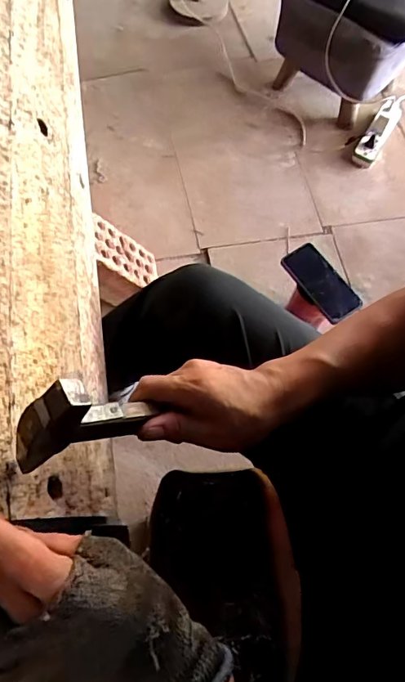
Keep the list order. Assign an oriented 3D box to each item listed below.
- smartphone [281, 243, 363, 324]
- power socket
[{"bbox_3d":[0.226,-0.114,0.926,0.080,0.016,0.159,-33,72,-12],"label":"smartphone"},{"bbox_3d":[0.454,-0.538,1.243,0.056,0.066,0.208,28,71,11],"label":"power socket"}]

